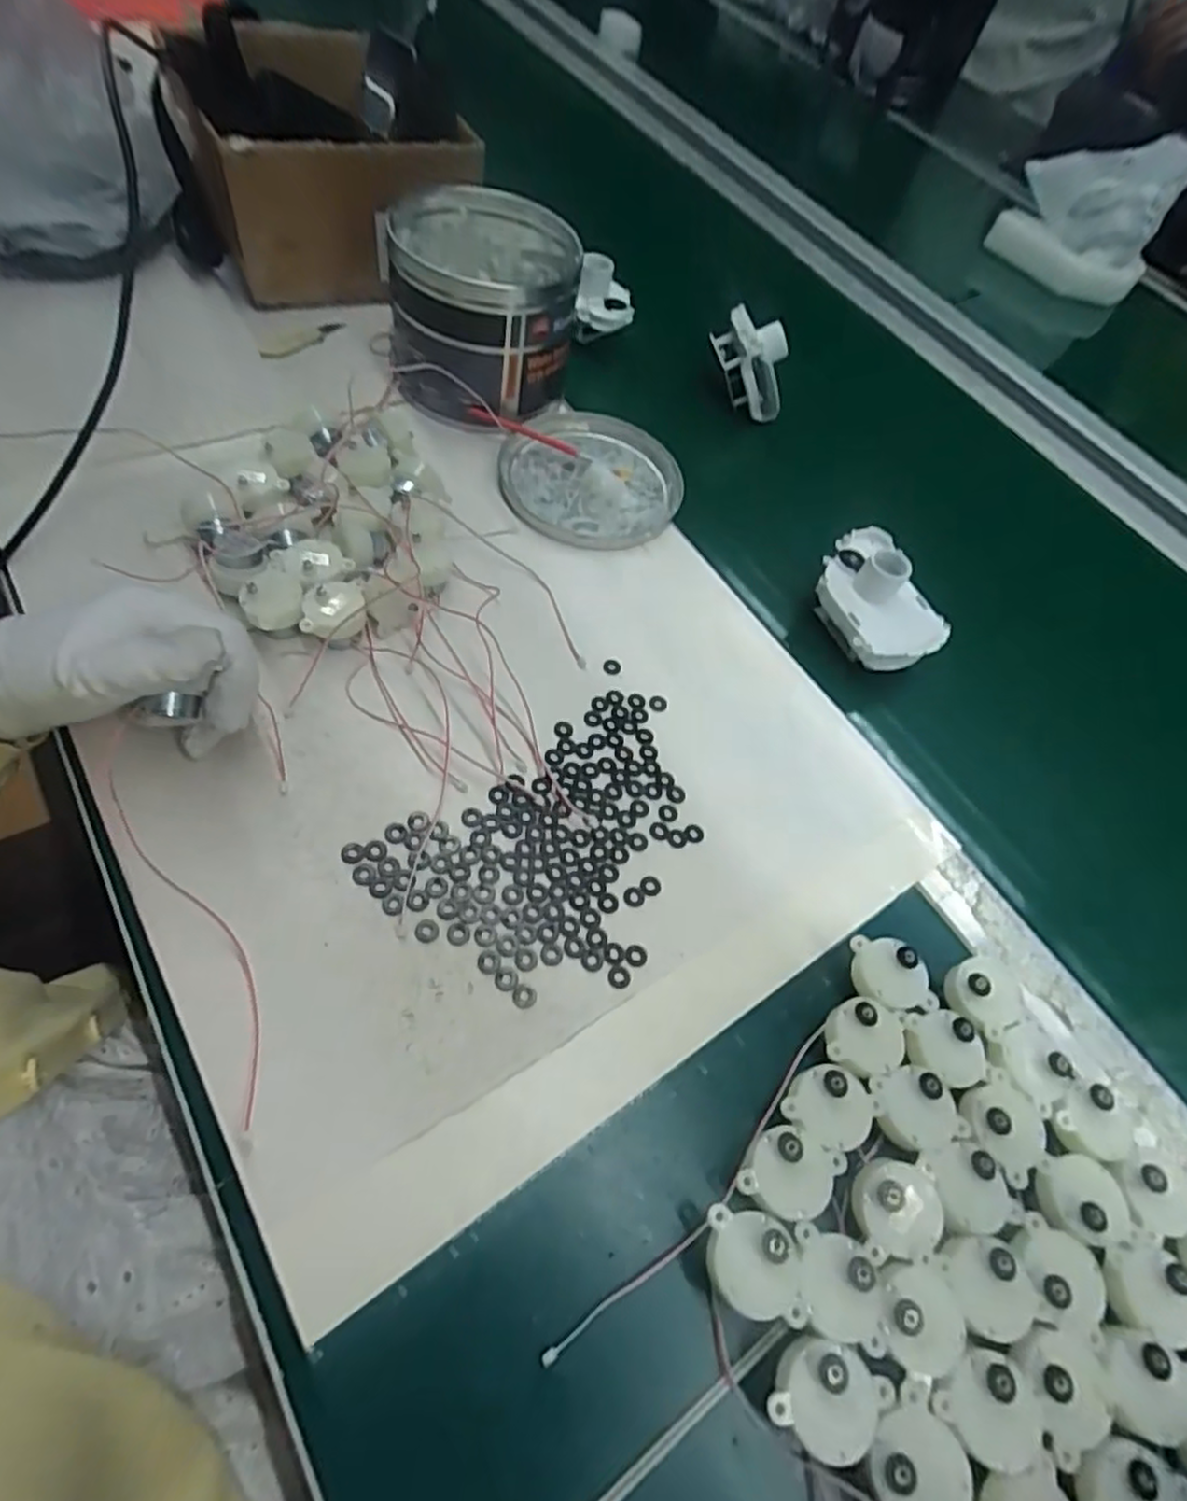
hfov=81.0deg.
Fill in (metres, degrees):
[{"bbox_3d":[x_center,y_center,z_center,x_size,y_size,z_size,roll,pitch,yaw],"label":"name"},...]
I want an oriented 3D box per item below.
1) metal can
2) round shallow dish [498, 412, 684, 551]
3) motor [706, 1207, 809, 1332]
[{"bbox_3d":[-0.076,-0.312,0.499,0.118,0.105,0.129,2,58,-3],"label":"metal can"},{"bbox_3d":[0.000,-0.197,0.501,0.126,0.015,0.130,5,60,-9],"label":"round shallow dish"},{"bbox_3d":[0.060,0.195,0.265,0.037,0.028,0.032,13,59,-4],"label":"motor"}]

